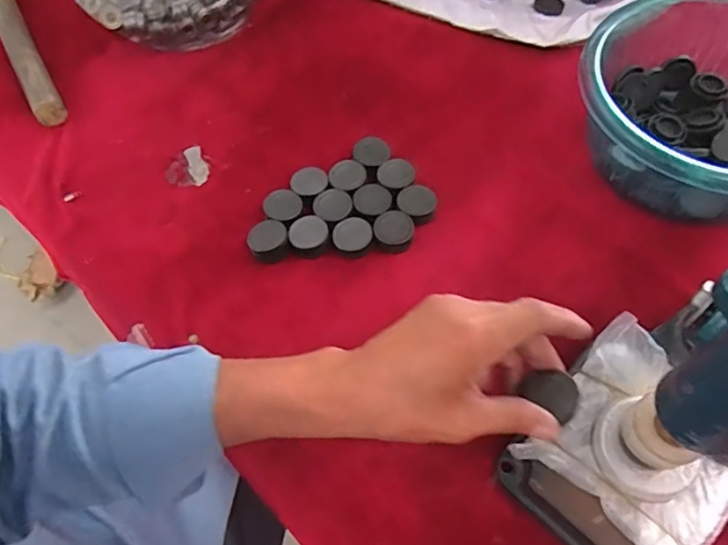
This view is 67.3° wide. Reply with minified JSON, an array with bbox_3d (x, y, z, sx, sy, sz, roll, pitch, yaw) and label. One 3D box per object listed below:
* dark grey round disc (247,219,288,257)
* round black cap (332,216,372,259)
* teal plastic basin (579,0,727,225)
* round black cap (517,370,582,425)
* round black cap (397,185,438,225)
[{"bbox_3d":[-0.080,-0.028,0.456,0.032,0.012,0.031,-1,61,2],"label":"dark grey round disc"},{"bbox_3d":[-0.009,-0.029,0.456,0.031,0.007,0.035,7,61,6],"label":"round black cap"},{"bbox_3d":[0.282,-0.140,0.463,0.191,0.080,0.188,-1,61,2],"label":"teal plastic basin"},{"bbox_3d":[0.116,0.075,0.336,0.034,0.010,0.027,33,67,19],"label":"round black cap"},{"bbox_3d":[0.044,-0.059,0.465,0.032,0.013,0.033,-1,61,2],"label":"round black cap"}]

